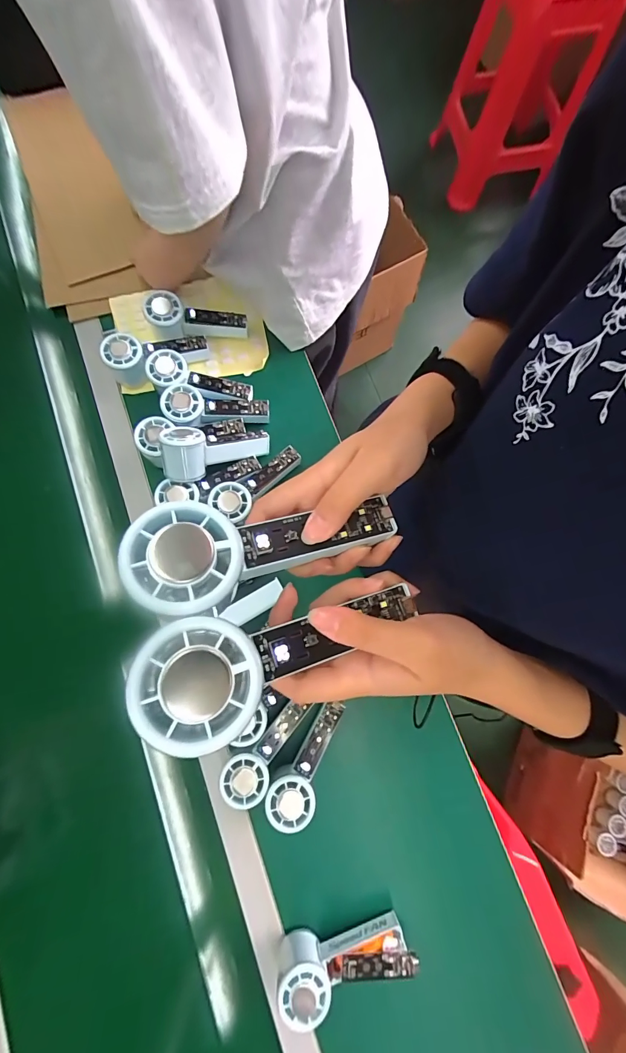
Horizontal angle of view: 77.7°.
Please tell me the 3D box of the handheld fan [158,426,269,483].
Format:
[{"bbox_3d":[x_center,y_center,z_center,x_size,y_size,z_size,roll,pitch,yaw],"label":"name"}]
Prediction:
[{"bbox_3d":[-0.136,-0.103,0.538,0.148,0.061,0.053,-12,44,-37],"label":"handheld fan"}]

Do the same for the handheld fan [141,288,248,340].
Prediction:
[{"bbox_3d":[-0.174,-0.309,0.584,0.147,0.039,0.040,-1,78,-17],"label":"handheld fan"}]

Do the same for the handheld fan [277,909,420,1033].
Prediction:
[{"bbox_3d":[0.038,0.491,0.438,0.156,0.060,0.053,-10,79,-3],"label":"handheld fan"}]

